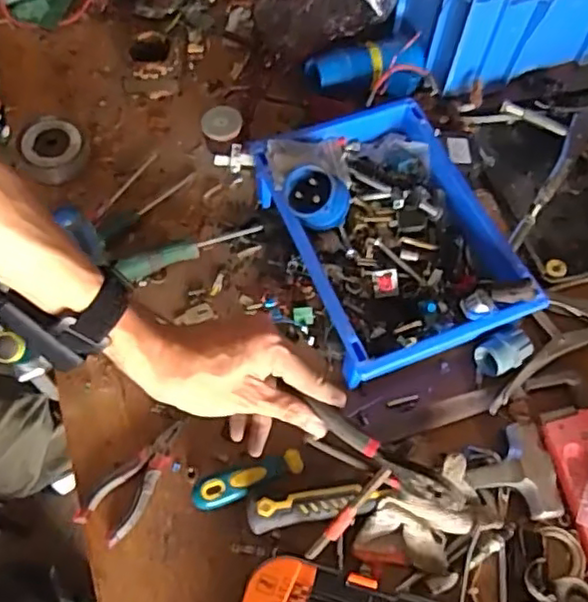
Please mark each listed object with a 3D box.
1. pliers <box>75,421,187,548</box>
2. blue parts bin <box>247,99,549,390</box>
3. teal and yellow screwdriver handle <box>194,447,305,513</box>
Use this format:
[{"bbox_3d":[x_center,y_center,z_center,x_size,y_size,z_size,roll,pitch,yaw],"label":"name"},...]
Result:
[{"bbox_3d":[-0.155,0.174,0.633,0.053,0.021,0.131,34,65,14],"label":"pliers"},{"bbox_3d":[0.103,-0.079,0.709,0.220,0.086,0.311,-16,64,-12],"label":"blue parts bin"},{"bbox_3d":[-0.045,0.175,0.623,0.108,0.035,0.030,-16,64,-12],"label":"teal and yellow screwdriver handle"}]

